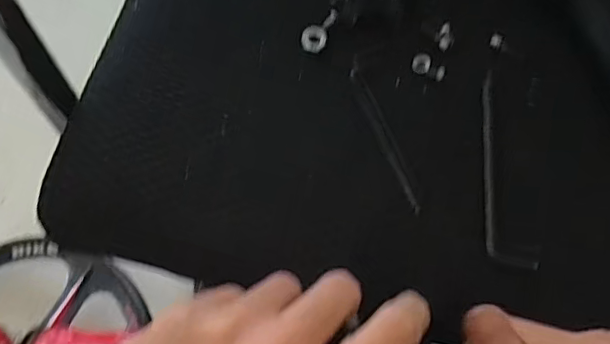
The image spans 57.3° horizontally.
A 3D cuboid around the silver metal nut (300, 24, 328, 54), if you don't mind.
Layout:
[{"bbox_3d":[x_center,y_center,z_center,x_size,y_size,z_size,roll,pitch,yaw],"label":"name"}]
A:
[{"bbox_3d":[0.006,-0.092,0.385,0.017,0.004,0.020,14,74,6],"label":"silver metal nut"}]

